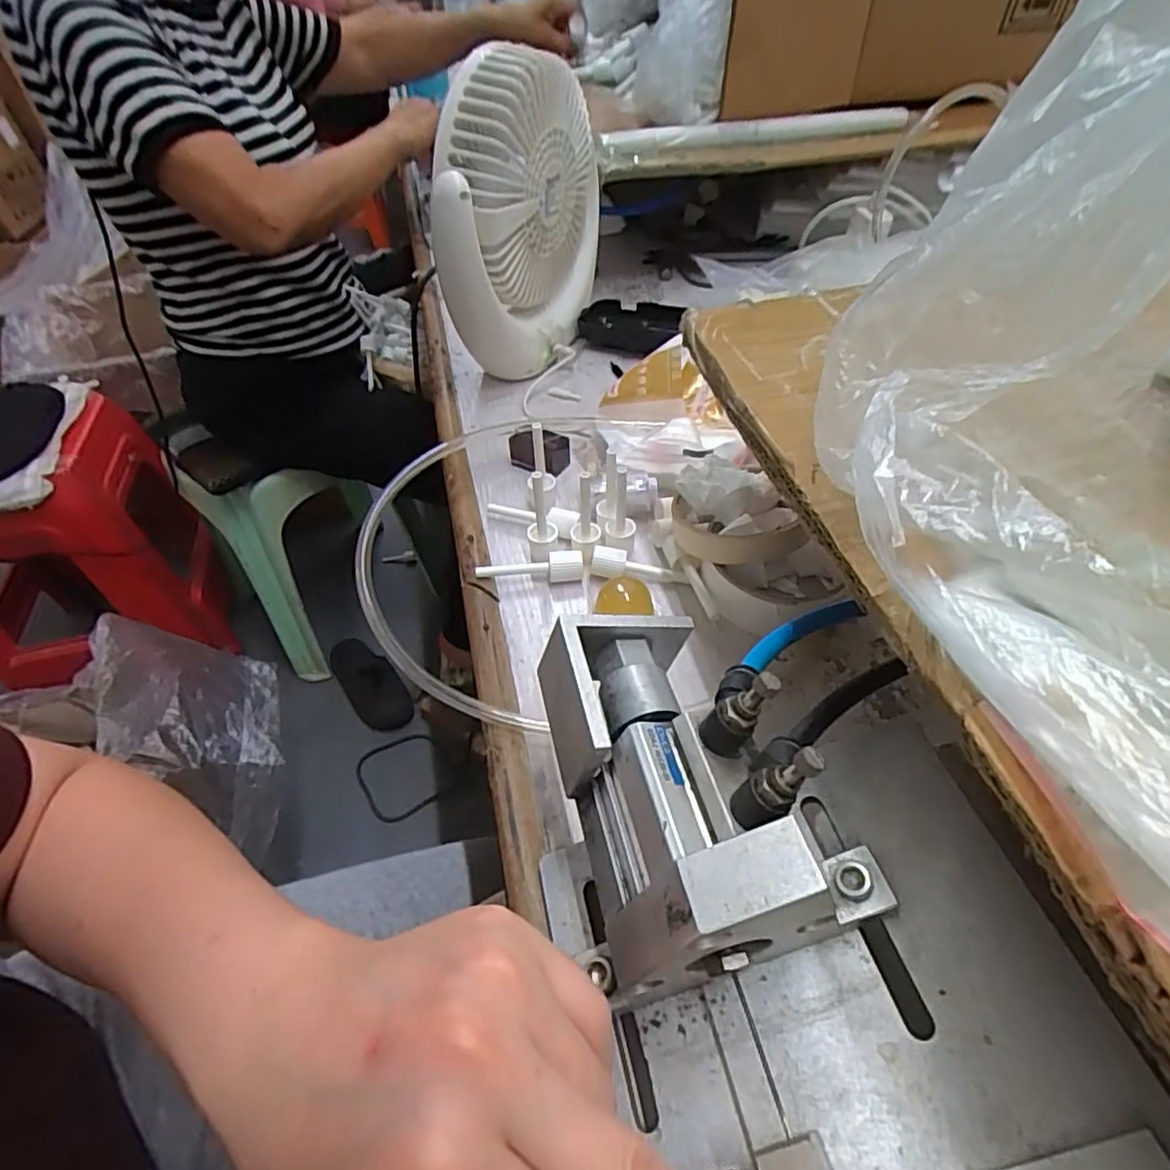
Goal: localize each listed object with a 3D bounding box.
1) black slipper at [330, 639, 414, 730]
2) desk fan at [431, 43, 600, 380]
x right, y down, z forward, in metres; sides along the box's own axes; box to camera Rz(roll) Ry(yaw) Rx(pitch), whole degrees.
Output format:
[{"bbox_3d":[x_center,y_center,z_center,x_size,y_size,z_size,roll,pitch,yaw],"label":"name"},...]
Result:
[{"bbox_3d":[-0.395,0.171,1.153,0.217,0.044,0.090,44,61,15],"label":"black slipper"},{"bbox_3d":[-0.051,-0.288,0.519,0.085,0.226,0.203,18,51,19],"label":"desk fan"}]

